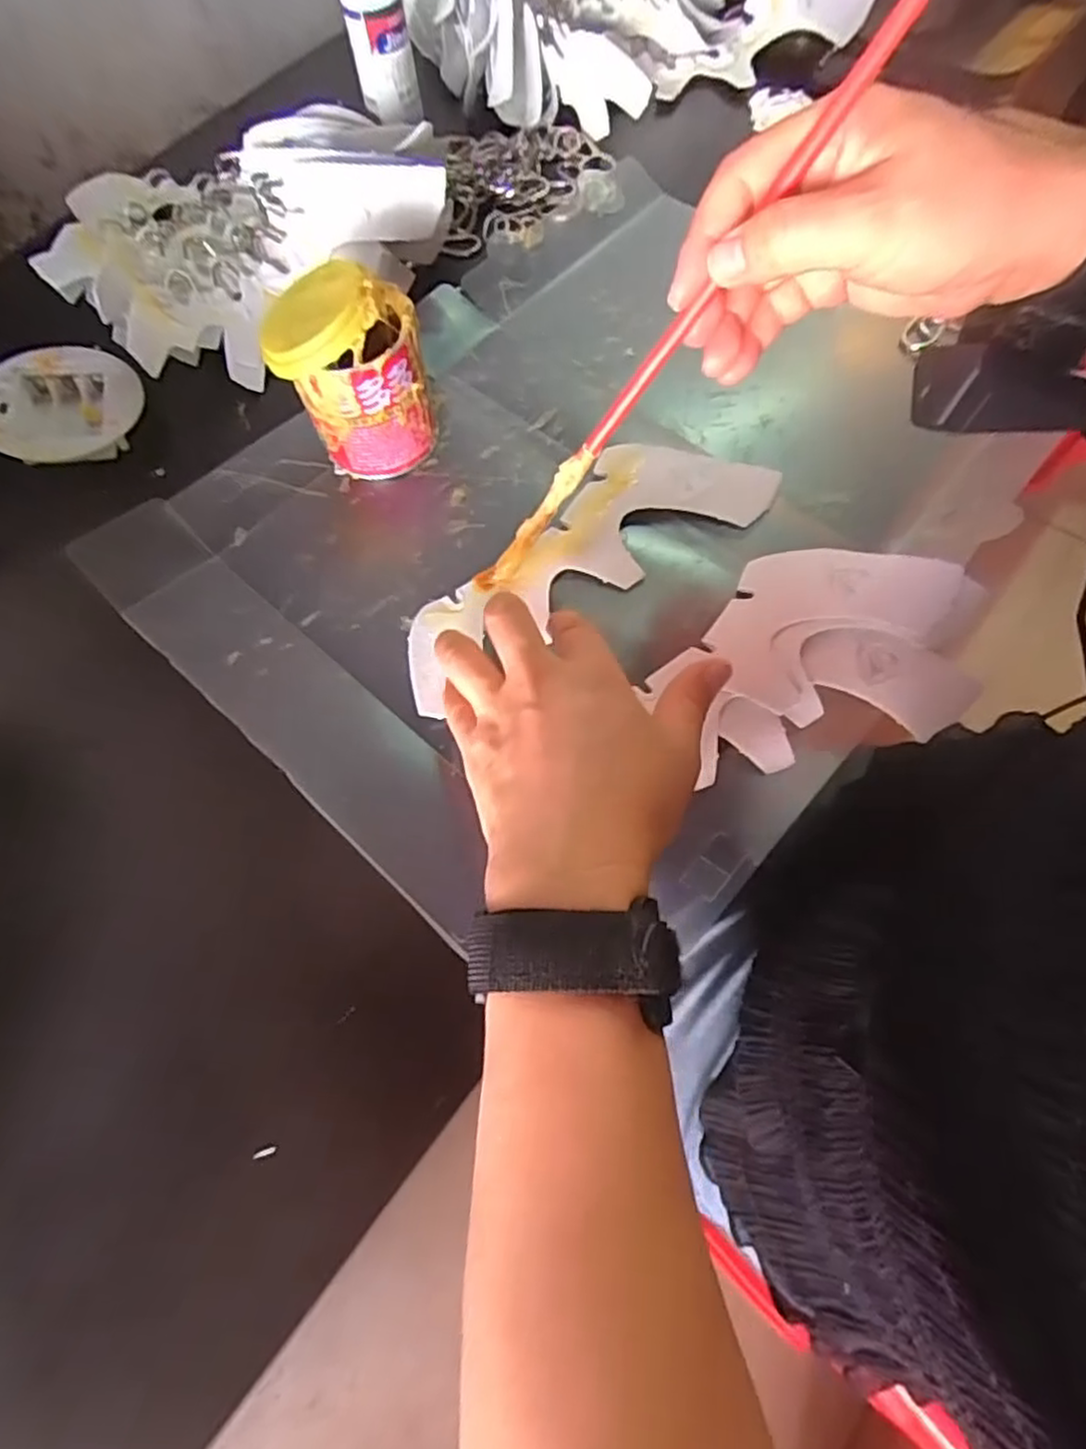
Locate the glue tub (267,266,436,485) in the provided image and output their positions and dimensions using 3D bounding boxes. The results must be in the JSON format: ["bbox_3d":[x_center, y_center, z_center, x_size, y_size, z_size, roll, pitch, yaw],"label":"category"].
[{"bbox_3d":[-0.097,-0.180,0.364,0.073,0.084,0.063,-18,67,-5],"label":"glue tub"}]

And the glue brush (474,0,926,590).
[{"bbox_3d":[0.040,-0.138,0.281,0.012,0.249,0.010,-6,61,-43],"label":"glue brush"}]

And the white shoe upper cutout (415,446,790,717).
[{"bbox_3d":[0.016,-0.088,0.359,0.213,0.009,0.071,-34,74,-9],"label":"white shoe upper cutout"}]

